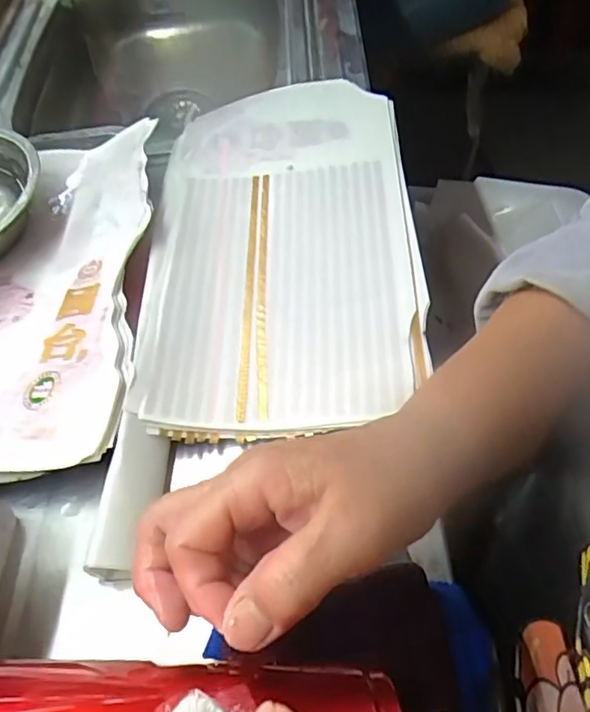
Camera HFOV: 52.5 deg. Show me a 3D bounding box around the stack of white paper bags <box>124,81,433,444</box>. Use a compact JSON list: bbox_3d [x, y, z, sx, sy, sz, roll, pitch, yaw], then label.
[{"bbox_3d":[-0.012,-0.112,0.479,0.199,0.034,0.365,-4,55,2],"label":"stack of white paper bags"}]

